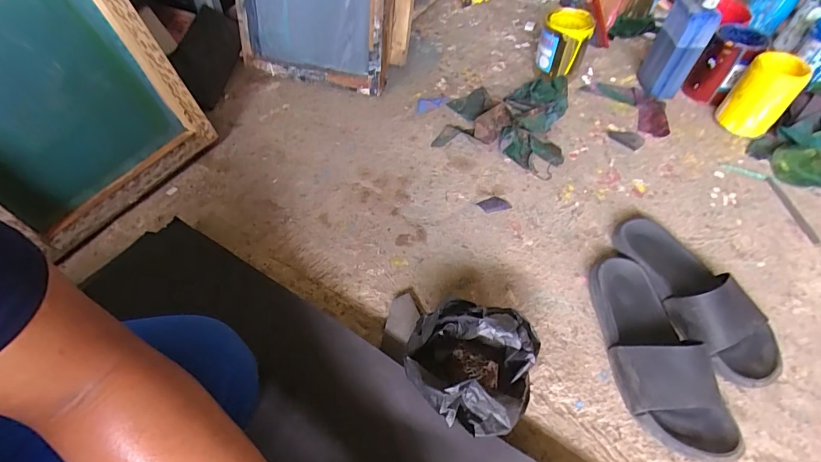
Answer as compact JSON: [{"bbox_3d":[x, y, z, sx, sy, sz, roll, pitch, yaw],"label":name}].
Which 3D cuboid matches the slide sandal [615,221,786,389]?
[{"bbox_3d":[0.419,0.083,0.601,0.094,0.062,0.271,-19,51,-12],"label":"slide sandal"}]

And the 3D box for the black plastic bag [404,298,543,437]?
[{"bbox_3d":[0.075,0.170,0.513,0.146,0.115,0.157,14,52,15],"label":"black plastic bag"}]

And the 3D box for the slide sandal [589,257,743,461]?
[{"bbox_3d":[0.318,0.155,0.551,0.112,0.067,0.274,-8,50,-3],"label":"slide sandal"}]

